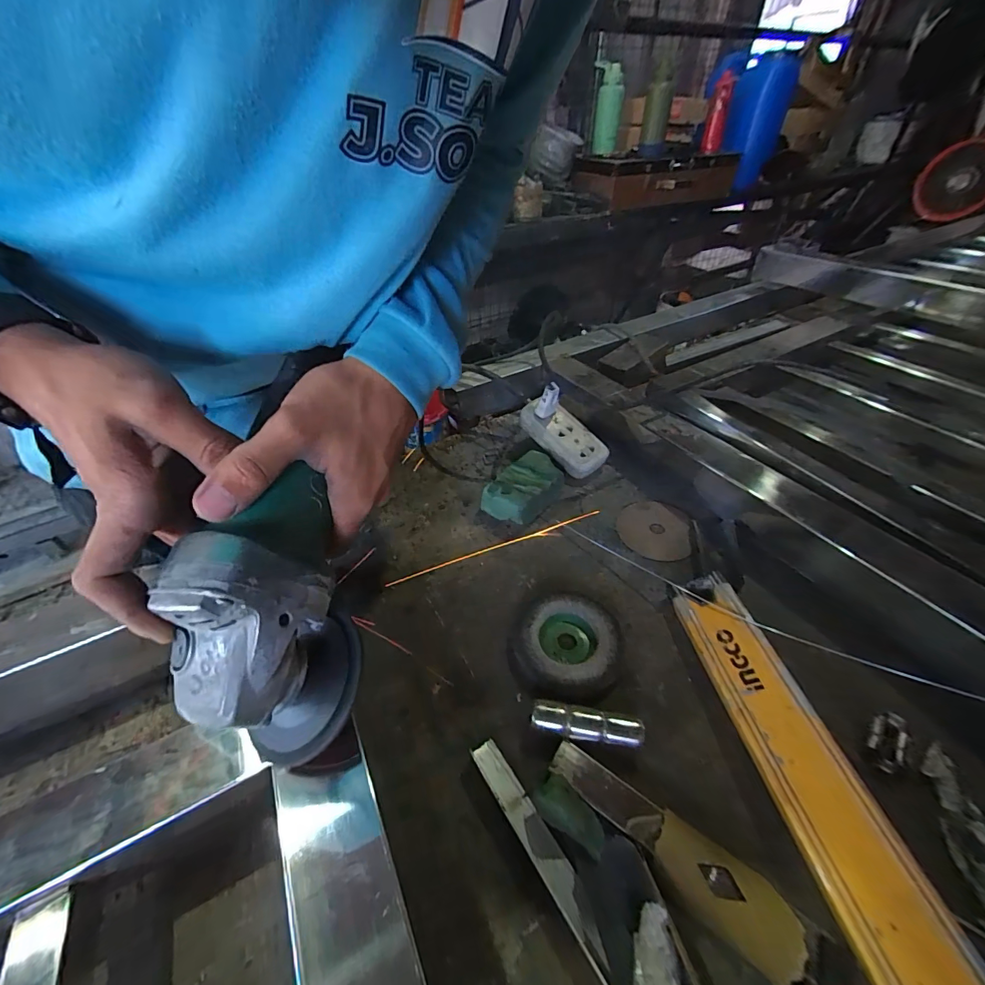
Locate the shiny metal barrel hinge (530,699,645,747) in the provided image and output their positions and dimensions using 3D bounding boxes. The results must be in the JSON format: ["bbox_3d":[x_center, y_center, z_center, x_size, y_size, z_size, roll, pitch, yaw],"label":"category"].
[{"bbox_3d":[0.067,0.169,0.306,0.076,0.023,0.020,6,43,9],"label":"shiny metal barrel hinge"}]

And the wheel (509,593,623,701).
[{"bbox_3d":[0.062,0.128,0.356,0.087,0.018,0.091,-1,42,1],"label":"wheel"}]

